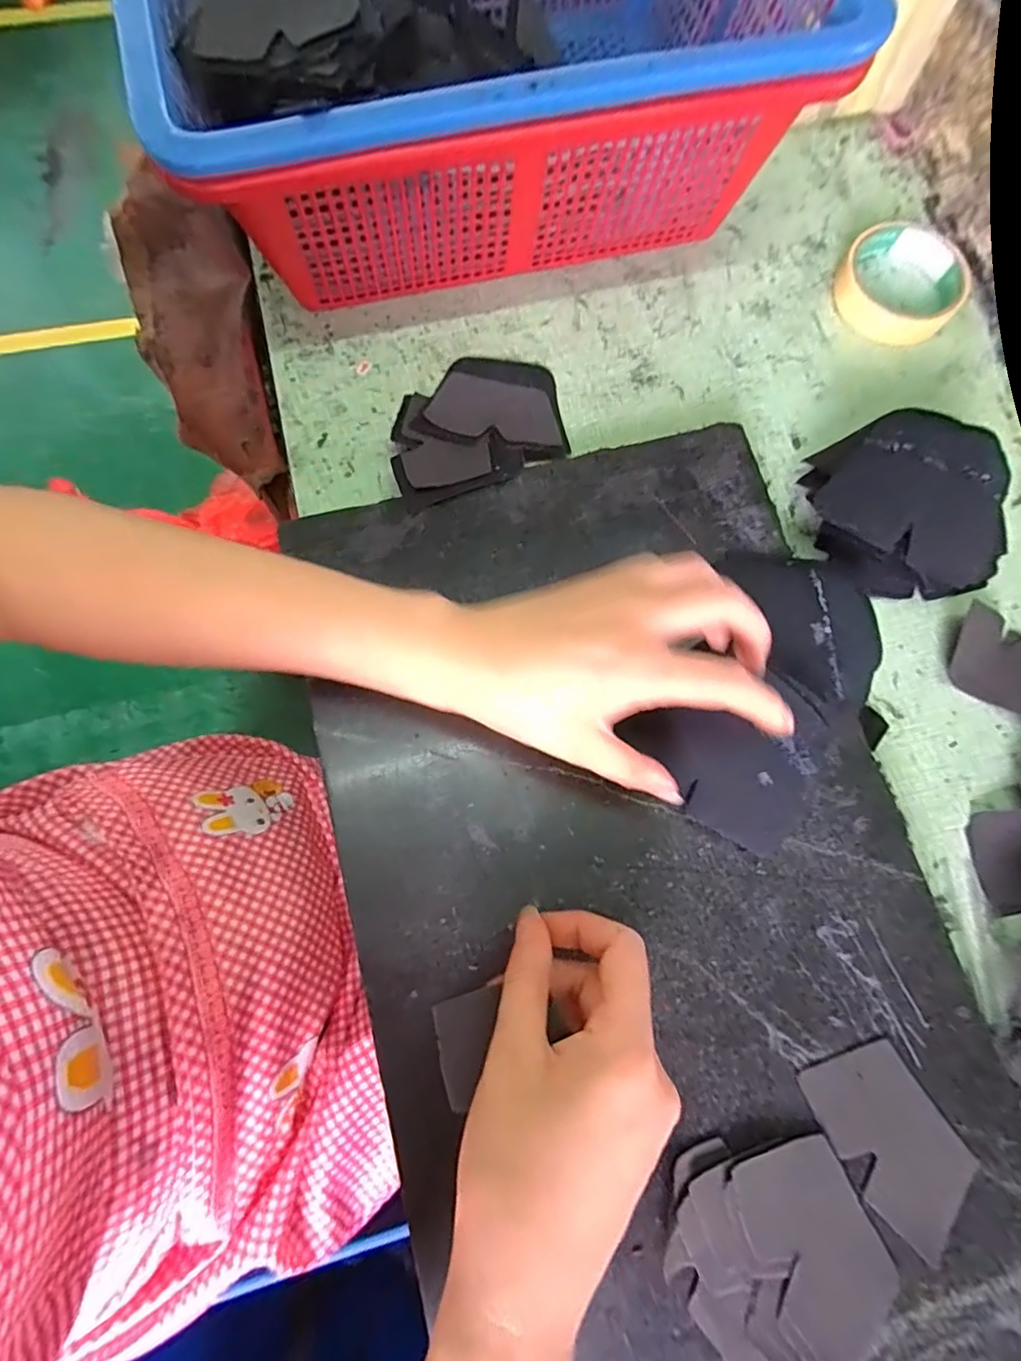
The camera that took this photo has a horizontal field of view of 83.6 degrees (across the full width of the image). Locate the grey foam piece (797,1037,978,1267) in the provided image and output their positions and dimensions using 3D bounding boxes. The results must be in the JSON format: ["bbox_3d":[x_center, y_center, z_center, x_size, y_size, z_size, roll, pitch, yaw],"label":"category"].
[{"bbox_3d":[0.185,0.221,0.276,0.053,0.007,0.085,-28,79,-9],"label":"grey foam piece"}]

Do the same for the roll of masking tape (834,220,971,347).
[{"bbox_3d":[0.285,-0.290,0.413,0.086,0.020,0.091,1,76,-2],"label":"roll of masking tape"}]

